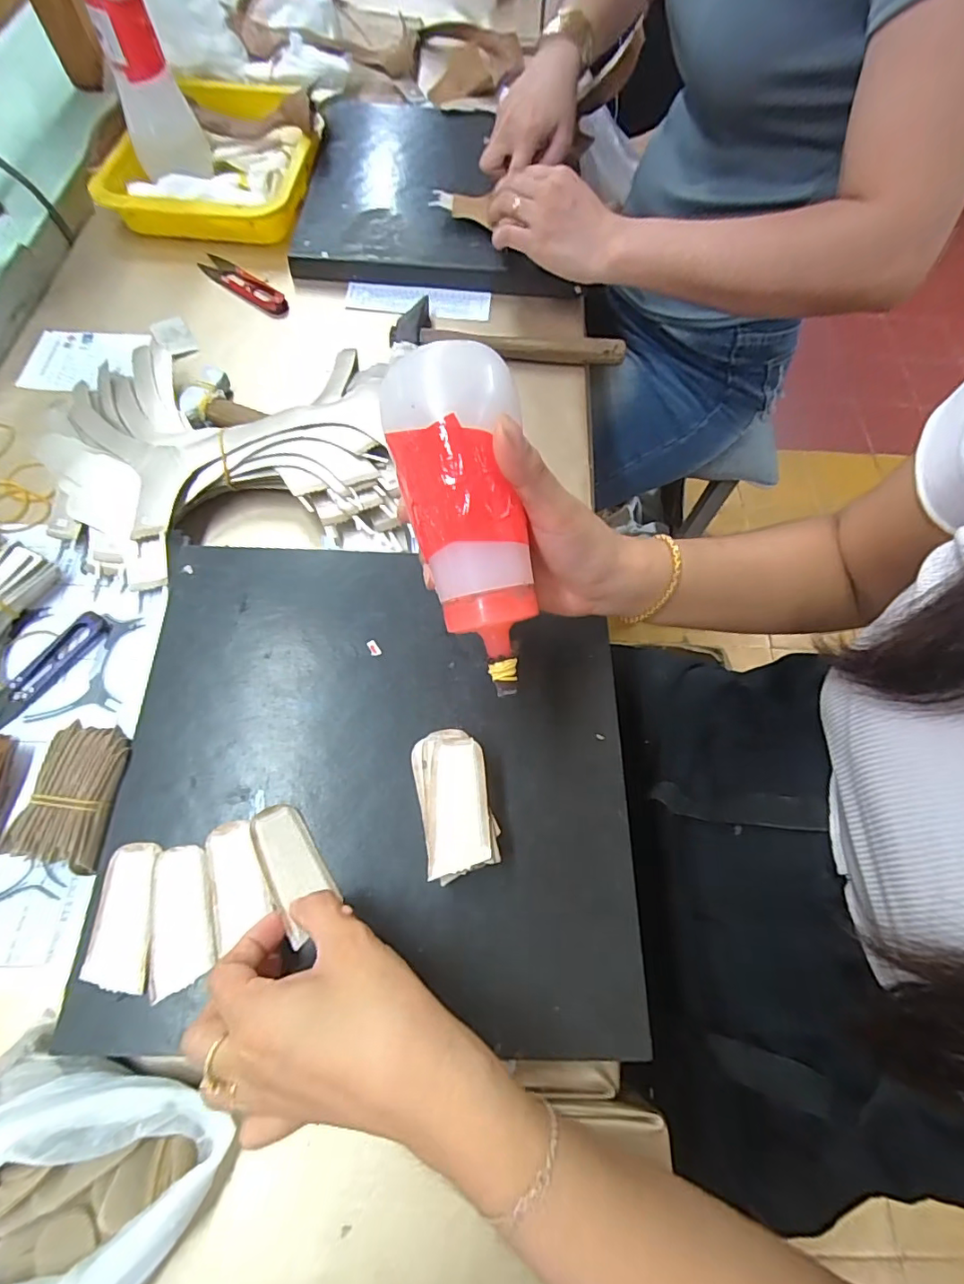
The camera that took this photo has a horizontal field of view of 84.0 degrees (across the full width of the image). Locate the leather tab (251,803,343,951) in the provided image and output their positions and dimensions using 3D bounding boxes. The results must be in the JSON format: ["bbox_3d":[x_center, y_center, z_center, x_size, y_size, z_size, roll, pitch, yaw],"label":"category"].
[{"bbox_3d":[-0.103,0.124,0.295,0.033,0.004,0.071,-10,61,-51],"label":"leather tab"}]

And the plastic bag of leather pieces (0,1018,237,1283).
[{"bbox_3d":[-0.201,0.253,0.233,0.117,0.055,0.130,30,68,10],"label":"plastic bag of leather pieces"}]

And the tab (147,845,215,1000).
[{"bbox_3d":[-0.164,0.148,0.290,0.033,0.004,0.070,-14,67,-9],"label":"tab"}]

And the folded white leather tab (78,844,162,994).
[{"bbox_3d":[-0.193,0.147,0.288,0.031,0.004,0.071,-2,66,-4],"label":"folded white leather tab"}]

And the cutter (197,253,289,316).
[{"bbox_3d":[-0.236,-0.357,0.533,0.113,0.013,0.028,38,69,13],"label":"cutter"}]

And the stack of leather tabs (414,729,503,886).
[{"bbox_3d":[-0.016,0.092,0.308,0.039,0.033,0.076,-10,67,-7],"label":"stack of leather tabs"}]

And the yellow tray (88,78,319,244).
[{"bbox_3d":[-0.274,-0.520,0.582,0.186,0.048,0.248,9,66,1],"label":"yellow tray"}]

